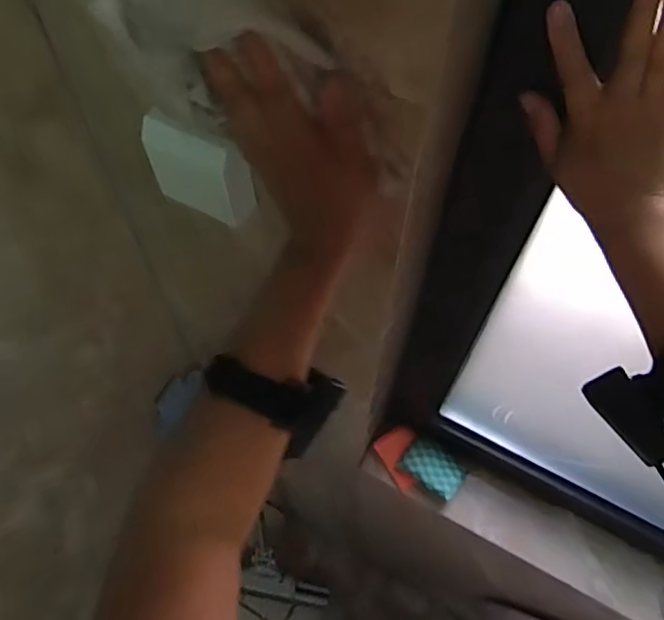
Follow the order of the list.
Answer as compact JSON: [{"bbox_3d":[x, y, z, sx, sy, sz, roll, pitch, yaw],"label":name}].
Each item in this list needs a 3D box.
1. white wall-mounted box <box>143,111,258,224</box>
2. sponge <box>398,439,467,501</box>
[{"bbox_3d":[-0.112,-0.121,0.496,0.089,0.084,0.031,25,63,13],"label":"white wall-mounted box"},{"bbox_3d":[0.178,0.277,1.027,0.104,0.025,0.074,32,65,16],"label":"sponge"}]

